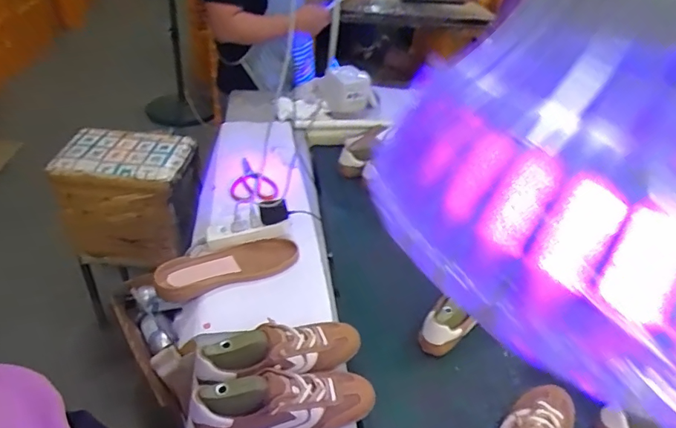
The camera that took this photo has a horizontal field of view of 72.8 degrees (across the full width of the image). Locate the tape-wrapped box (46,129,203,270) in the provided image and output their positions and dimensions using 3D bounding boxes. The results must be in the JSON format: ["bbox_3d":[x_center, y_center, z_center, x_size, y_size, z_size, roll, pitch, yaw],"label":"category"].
[{"bbox_3d":[-0.651,-0.051,1.469,0.403,0.340,0.270,3,39,-4],"label":"tape-wrapped box"}]

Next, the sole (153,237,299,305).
[{"bbox_3d":[-0.210,0.095,0.878,0.262,0.037,0.097,-13,42,-23],"label":"sole"}]

